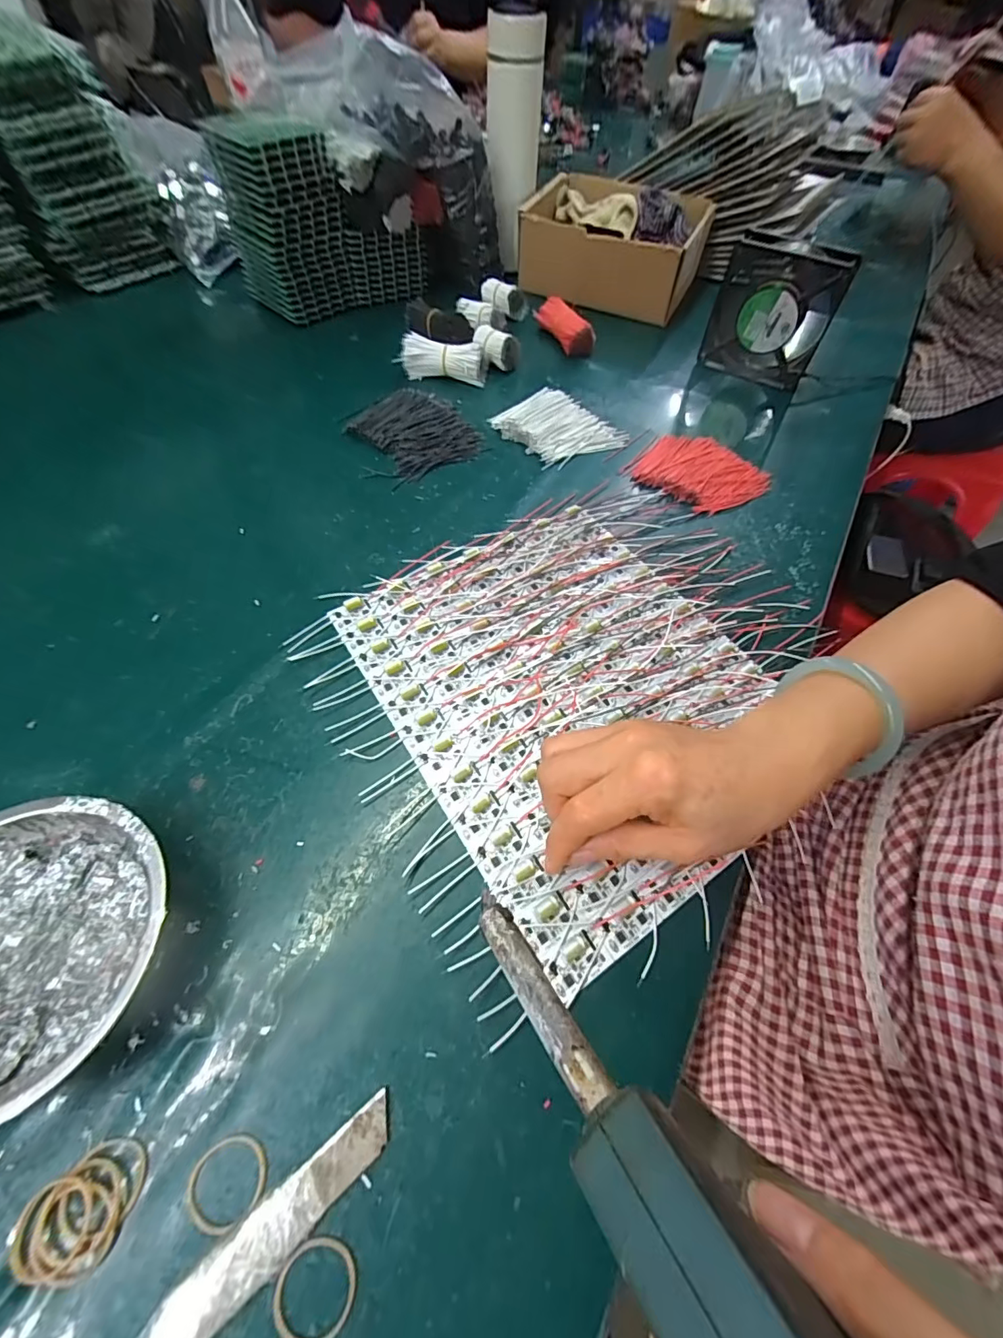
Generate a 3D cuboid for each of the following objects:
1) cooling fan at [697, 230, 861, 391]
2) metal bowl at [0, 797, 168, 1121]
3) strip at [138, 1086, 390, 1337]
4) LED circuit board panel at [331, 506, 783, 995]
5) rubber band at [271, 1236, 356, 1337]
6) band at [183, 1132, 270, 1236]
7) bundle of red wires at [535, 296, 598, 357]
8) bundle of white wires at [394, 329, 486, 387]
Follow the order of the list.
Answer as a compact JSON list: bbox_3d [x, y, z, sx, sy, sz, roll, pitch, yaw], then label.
[{"bbox_3d":[0.293,-0.383,0.535,0.120,0.136,0.034,20,59,10],"label":"cooling fan"},{"bbox_3d":[-0.217,0.129,0.226,0.122,0.038,0.121,1,57,-2],"label":"metal bowl"},{"bbox_3d":[-0.089,0.221,0.193,0.104,0.011,0.021,-36,66,-23],"label":"strip"},{"bbox_3d":[0.048,0.006,0.338,0.239,0.010,0.283,-28,63,-19],"label":"LED circuit board panel"},{"bbox_3d":[-0.072,0.239,0.186,0.029,0.004,0.029,1,57,-2],"label":"rubber band"},{"bbox_3d":[-0.114,0.213,0.202,0.031,0.005,0.029,1,57,-2],"label":"band"},{"bbox_3d":[0.079,-0.422,0.598,0.033,0.038,0.088,-25,62,-17],"label":"bundle of red wires"},{"bbox_3d":[-0.064,-0.345,0.539,0.091,0.030,0.040,13,58,6],"label":"bundle of white wires"}]

